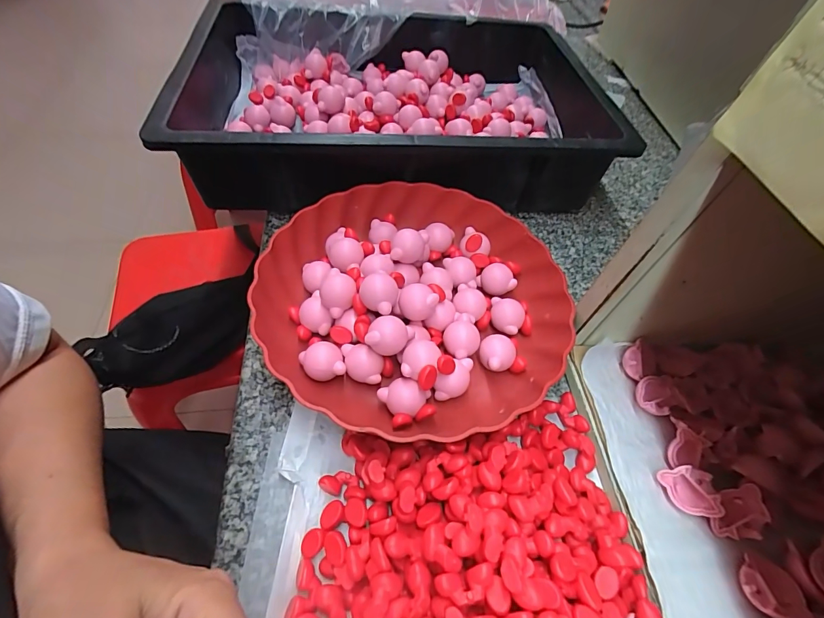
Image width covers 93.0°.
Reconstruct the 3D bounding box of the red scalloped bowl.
[{"bbox_3d":[0.005,-0.011,0.318,0.231,0.048,0.236,3,54,-4],"label":"red scalloped bowl"}]

